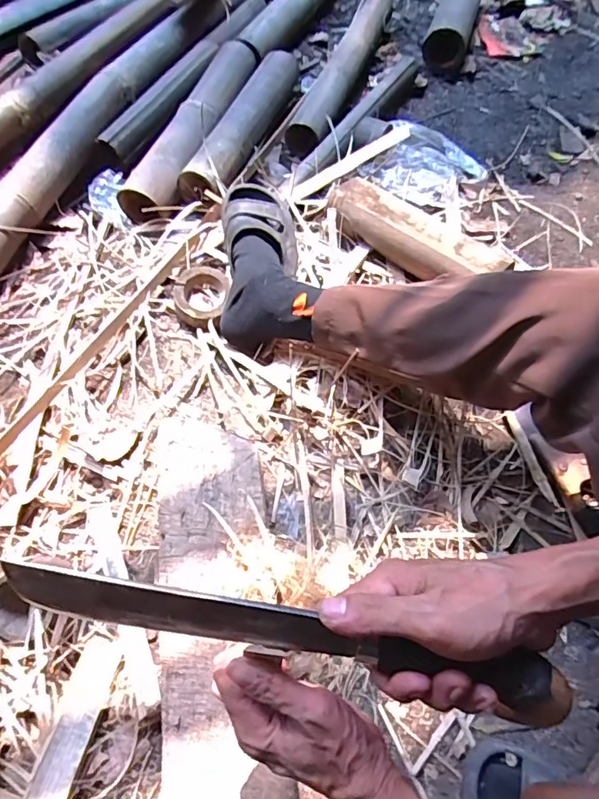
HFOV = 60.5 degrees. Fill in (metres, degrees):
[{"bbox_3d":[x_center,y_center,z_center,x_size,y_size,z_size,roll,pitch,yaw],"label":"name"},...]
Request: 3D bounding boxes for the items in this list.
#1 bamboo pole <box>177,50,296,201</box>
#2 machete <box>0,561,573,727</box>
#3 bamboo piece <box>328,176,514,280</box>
[{"bbox_3d":[-0.094,-0.507,0.926,0.075,0.062,0.435,15,61,11],"label":"bamboo pole"},{"bbox_3d":[-0.005,0.135,0.291,0.315,0.033,0.028,12,60,1],"label":"machete"},{"bbox_3d":[0.171,-0.241,0.774,0.291,0.063,0.087,39,68,22],"label":"bamboo piece"}]

